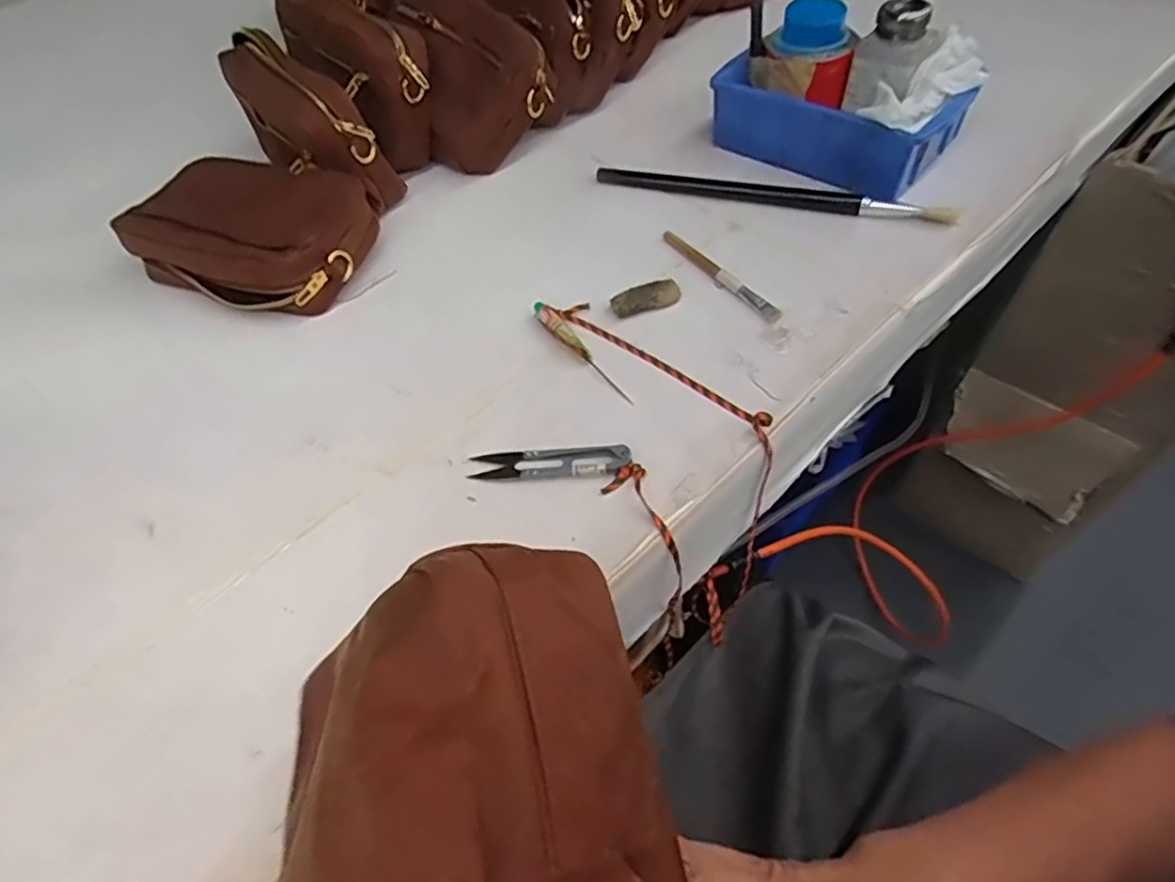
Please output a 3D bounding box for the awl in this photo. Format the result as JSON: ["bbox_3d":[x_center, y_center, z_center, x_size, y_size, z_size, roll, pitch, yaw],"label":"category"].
[{"bbox_3d":[-0.006,-0.064,0.467,0.014,0.009,0.111,-30,56,-16],"label":"awl"}]

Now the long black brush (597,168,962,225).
[{"bbox_3d":[0.150,-0.209,0.556,0.296,0.015,0.015,14,56,15],"label":"long black brush"}]

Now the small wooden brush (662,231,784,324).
[{"bbox_3d":[0.102,-0.132,0.512,0.013,0.004,0.129,-29,56,-16],"label":"small wooden brush"}]

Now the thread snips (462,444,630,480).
[{"bbox_3d":[-0.023,0.013,0.412,0.098,0.009,0.021,0,53,5],"label":"thread snips"}]

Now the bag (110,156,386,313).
[{"bbox_3d":[-0.272,-0.174,0.540,0.198,0.057,0.131,21,58,20],"label":"bag"}]

